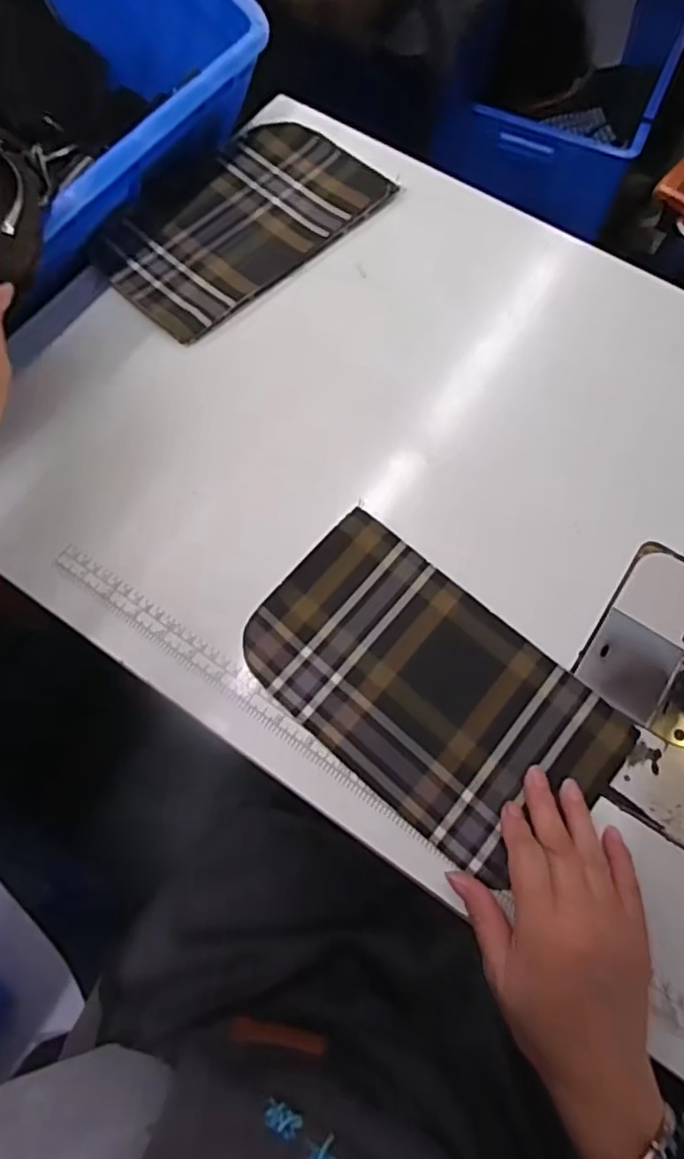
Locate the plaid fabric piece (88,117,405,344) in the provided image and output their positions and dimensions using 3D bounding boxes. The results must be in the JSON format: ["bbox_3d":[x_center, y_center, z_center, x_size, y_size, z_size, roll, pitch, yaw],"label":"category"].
[{"bbox_3d":[-0.093,-0.326,0.566,0.252,0.007,0.155,-42,77,-14],"label":"plaid fabric piece"}]

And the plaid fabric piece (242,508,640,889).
[{"bbox_3d":[0.057,0.073,0.423,0.240,0.008,0.143,40,74,13],"label":"plaid fabric piece"}]

